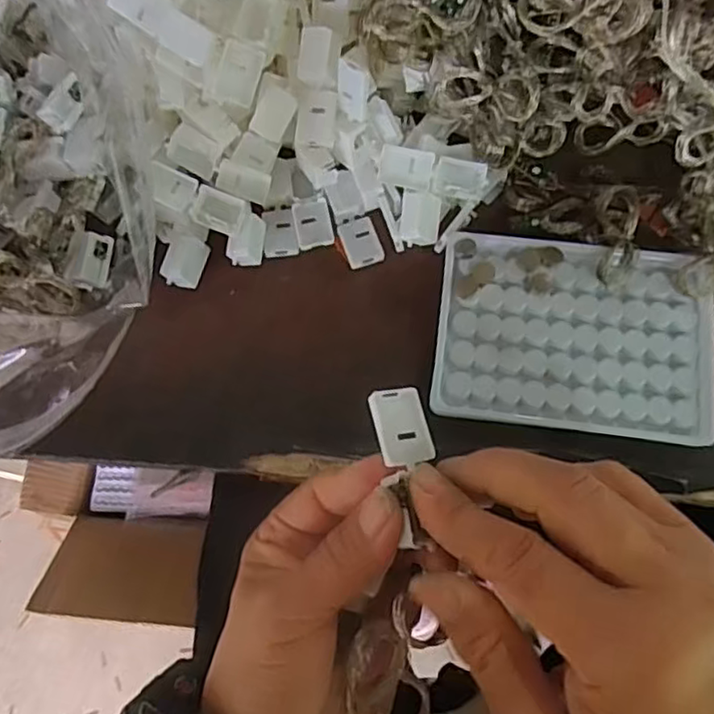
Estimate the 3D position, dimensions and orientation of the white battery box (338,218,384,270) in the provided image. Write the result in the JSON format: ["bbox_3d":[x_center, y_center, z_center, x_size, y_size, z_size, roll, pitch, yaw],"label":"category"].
[{"bbox_3d":[0.002,-0.062,0.353,0.020,0.004,0.026,-19,73,-4],"label":"white battery box"}]

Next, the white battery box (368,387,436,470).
[{"bbox_3d":[0.016,0.025,0.233,0.021,0.005,0.028,-4,71,-26],"label":"white battery box"}]

